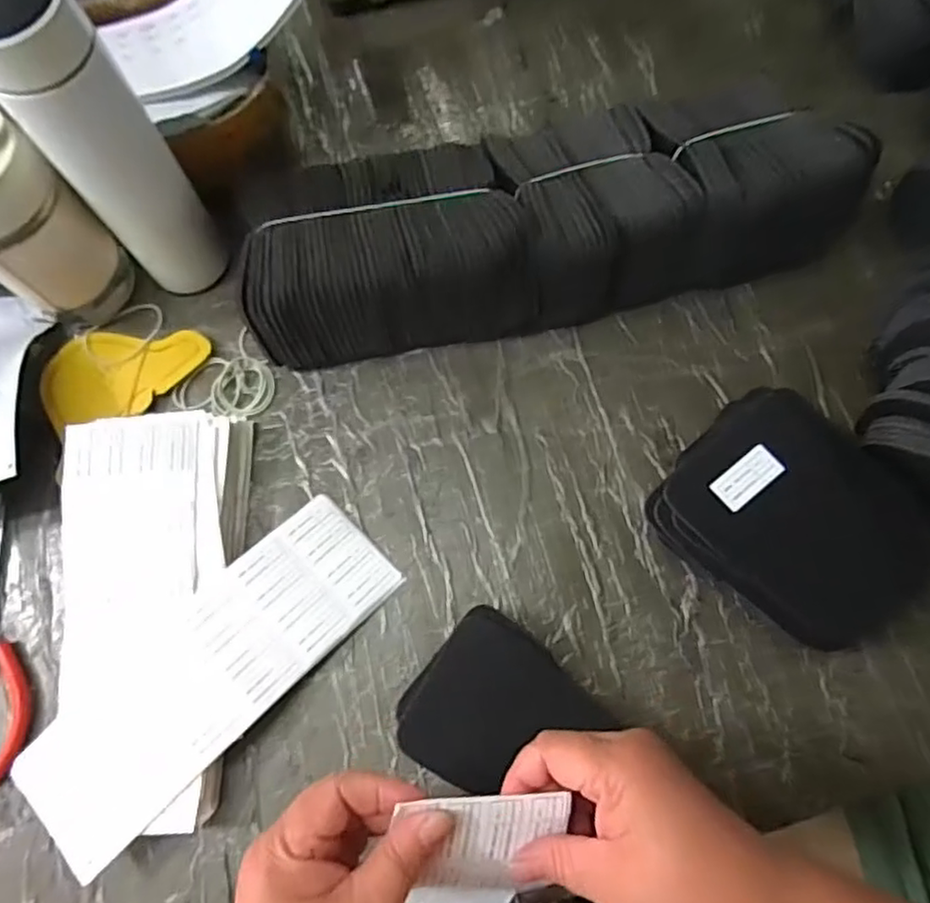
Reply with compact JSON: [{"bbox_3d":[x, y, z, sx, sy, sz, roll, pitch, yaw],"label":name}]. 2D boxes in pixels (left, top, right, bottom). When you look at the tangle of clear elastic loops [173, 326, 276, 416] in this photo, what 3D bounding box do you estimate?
[{"bbox_3d":[-0.180,-0.050,0.497,0.062,0.007,0.073,43,79,12],"label":"tangle of clear elastic loops"}]

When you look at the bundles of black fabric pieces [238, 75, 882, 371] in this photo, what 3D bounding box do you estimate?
[{"bbox_3d":[0.060,-0.171,0.476,0.431,0.099,0.132,-10,74,-1],"label":"bundles of black fabric pieces"}]

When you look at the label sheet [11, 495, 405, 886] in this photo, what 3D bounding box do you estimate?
[{"bbox_3d":[-0.162,0.141,0.424,0.249,0.033,0.087,-44,78,-10],"label":"label sheet"}]

